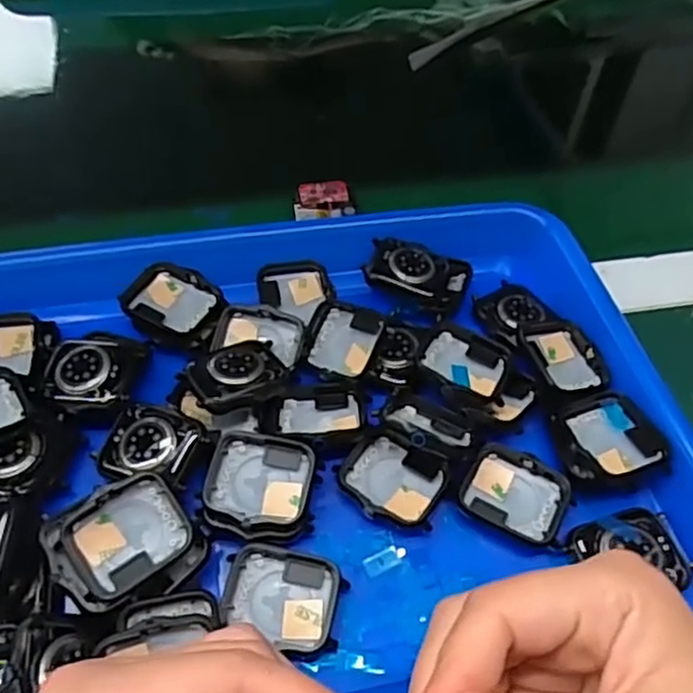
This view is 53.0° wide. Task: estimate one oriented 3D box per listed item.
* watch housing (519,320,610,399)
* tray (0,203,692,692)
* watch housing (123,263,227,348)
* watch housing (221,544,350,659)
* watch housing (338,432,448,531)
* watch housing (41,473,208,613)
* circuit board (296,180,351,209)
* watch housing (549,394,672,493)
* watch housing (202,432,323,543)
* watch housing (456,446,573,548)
[{"bbox_3d":[0.105,0.004,0.337,0.037,0.012,0.047,-17,54,-16],"label":"watch housing"},{"bbox_3d":[-0.020,0.035,0.313,0.321,0.042,0.247,-8,52,-10],"label":"tray"},{"bbox_3d":[-0.084,-0.020,0.344,0.046,0.012,0.039,22,54,15],"label":"watch housing"},{"bbox_3d":[-0.024,0.098,0.267,0.044,0.010,0.037,8,51,4],"label":"watch housing"},{"bbox_3d":[0.020,0.057,0.299,0.042,0.010,0.039,26,55,18],"label":"watch housing"},{"bbox_3d":[-0.084,0.075,0.263,0.049,0.011,0.044,-28,83,-23],"label":"watch housing"},{"bbox_3d":[-0.014,-0.095,0.433,0.031,0.004,0.020,-5,70,-6],"label":"circuit board"},{"bbox_3d":[0.115,0.043,0.307,0.042,0.012,0.044,-18,50,-10],"label":"watch housing"},{"bbox_3d":[-0.035,0.058,0.285,0.044,0.014,0.040,8,51,4],"label":"watch housing"},{"bbox_3d":[0.072,0.062,0.296,0.043,0.008,0.037,22,54,15],"label":"watch housing"}]

